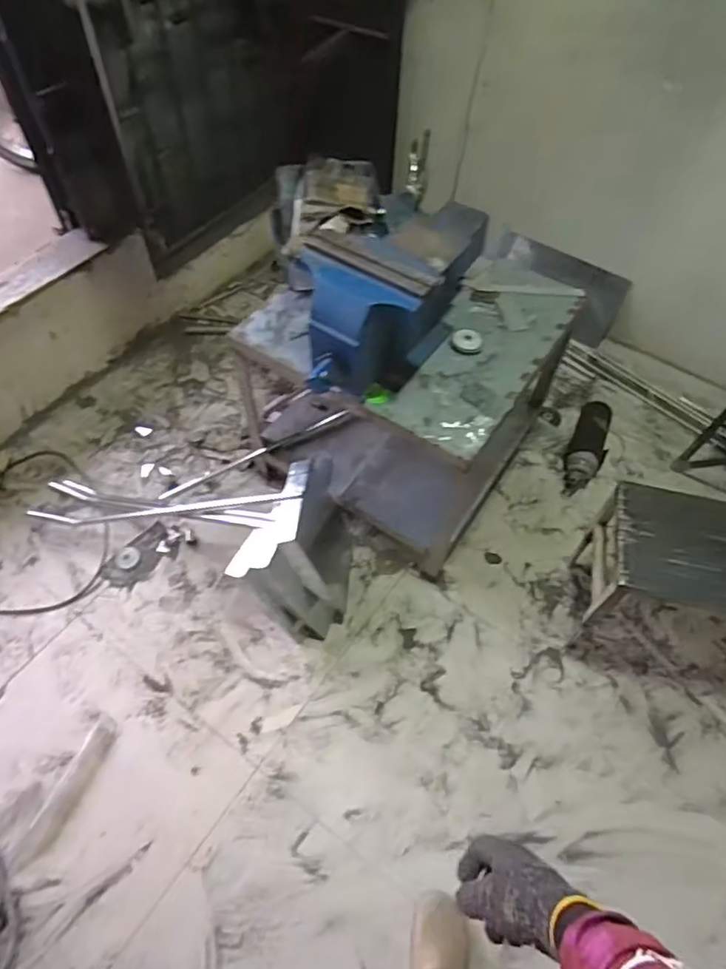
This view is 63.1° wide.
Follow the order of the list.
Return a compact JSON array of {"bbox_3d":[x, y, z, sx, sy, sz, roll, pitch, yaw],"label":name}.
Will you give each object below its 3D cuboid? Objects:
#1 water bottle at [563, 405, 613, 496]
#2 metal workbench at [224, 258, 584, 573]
[{"bbox_3d":[0.699,-0.115,1.822,0.115,0.081,0.336,22,58,13],"label":"water bottle"},{"bbox_3d":[0.103,-0.257,1.527,0.609,0.491,0.598,30,60,17],"label":"metal workbench"}]

